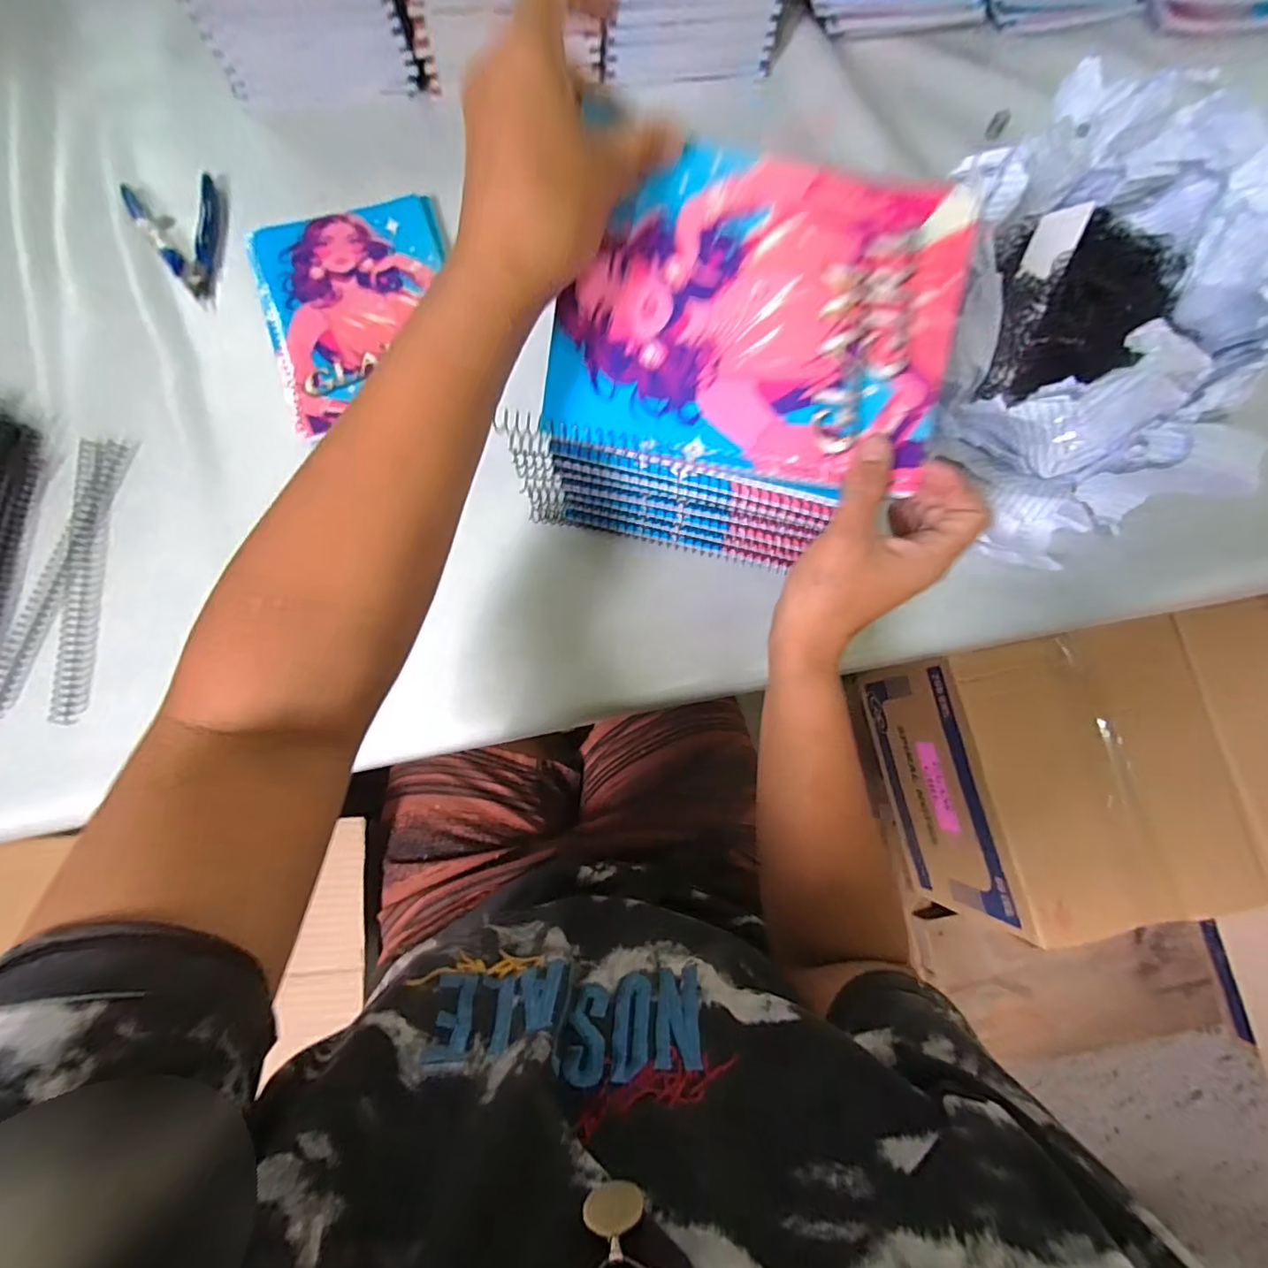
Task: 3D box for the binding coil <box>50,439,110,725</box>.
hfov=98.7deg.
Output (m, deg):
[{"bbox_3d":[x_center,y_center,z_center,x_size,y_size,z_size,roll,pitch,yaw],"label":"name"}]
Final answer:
[{"bbox_3d":[-0.392,-0.040,0.388,0.020,0.013,0.203,-4,79,-2],"label":"binding coil"}]

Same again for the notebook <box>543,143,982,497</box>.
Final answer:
[{"bbox_3d":[0.061,-0.160,0.275,0.192,0.012,0.145,10,99,-1],"label":"notebook"}]

